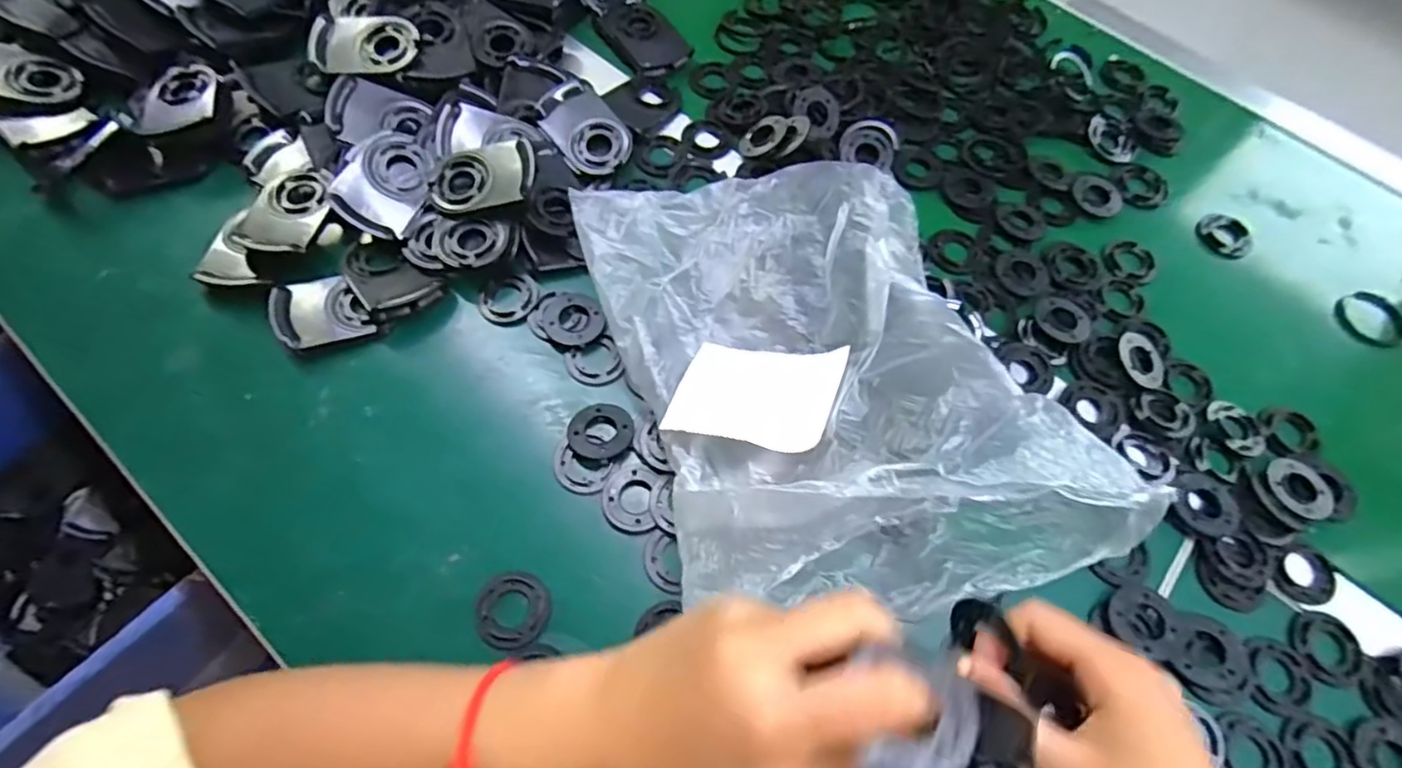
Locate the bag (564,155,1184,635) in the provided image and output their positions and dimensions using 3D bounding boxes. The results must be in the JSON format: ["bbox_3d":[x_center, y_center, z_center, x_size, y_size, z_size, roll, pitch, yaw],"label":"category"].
[{"bbox_3d":[0.074,-0.020,0.390,0.228,0.155,0.308,-13,67,-10],"label":"bag"}]

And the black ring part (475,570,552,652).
[{"bbox_3d":[-0.114,0.138,0.393,0.043,0.005,0.045,1,64,-3],"label":"black ring part"}]

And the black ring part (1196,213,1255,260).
[{"bbox_3d":[0.462,-0.131,0.566,0.044,0.009,0.046,1,64,-3],"label":"black ring part"}]

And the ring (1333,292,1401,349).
[{"bbox_3d":[0.557,-0.053,0.535,0.054,0.013,0.052,1,64,-3],"label":"ring"}]

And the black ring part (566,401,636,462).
[{"bbox_3d":[-0.068,0.032,0.442,0.044,0.007,0.043,1,64,-3],"label":"black ring part"}]

